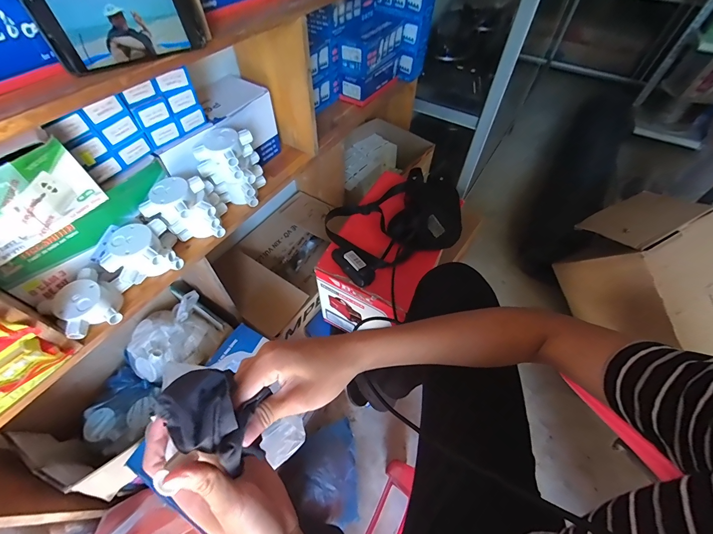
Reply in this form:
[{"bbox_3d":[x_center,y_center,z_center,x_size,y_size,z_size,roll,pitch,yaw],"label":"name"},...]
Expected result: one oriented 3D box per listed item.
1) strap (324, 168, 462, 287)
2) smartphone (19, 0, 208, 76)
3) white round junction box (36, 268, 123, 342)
[{"bbox_3d":[0.092,-0.108,0.720,0.331,0.076,0.243,-22,57,-17],"label":"strap"},{"bbox_3d":[-0.271,-0.290,0.364,0.167,0.076,0.008,-34,45,-22],"label":"smartphone"},{"bbox_3d":[-0.419,0.059,0.478,0.084,0.055,0.083,31,58,19],"label":"white round junction box"}]

